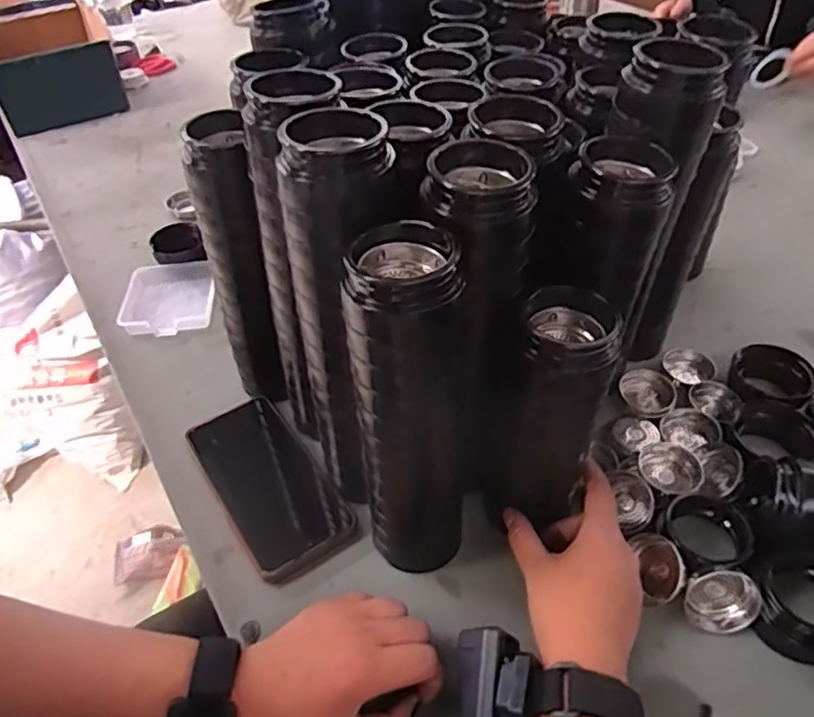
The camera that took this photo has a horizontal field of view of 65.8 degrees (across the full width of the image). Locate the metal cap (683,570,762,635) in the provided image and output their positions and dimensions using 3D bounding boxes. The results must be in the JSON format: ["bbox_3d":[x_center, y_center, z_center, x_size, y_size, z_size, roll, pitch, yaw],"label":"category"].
[{"bbox_3d":[0.203,0.153,0.405,0.044,0.042,0.019,-31,12,10],"label":"metal cap"}]

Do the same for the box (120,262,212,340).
[{"bbox_3d":[-0.250,-0.062,0.662,0.089,0.023,0.099,-9,45,-5],"label":"box"}]

